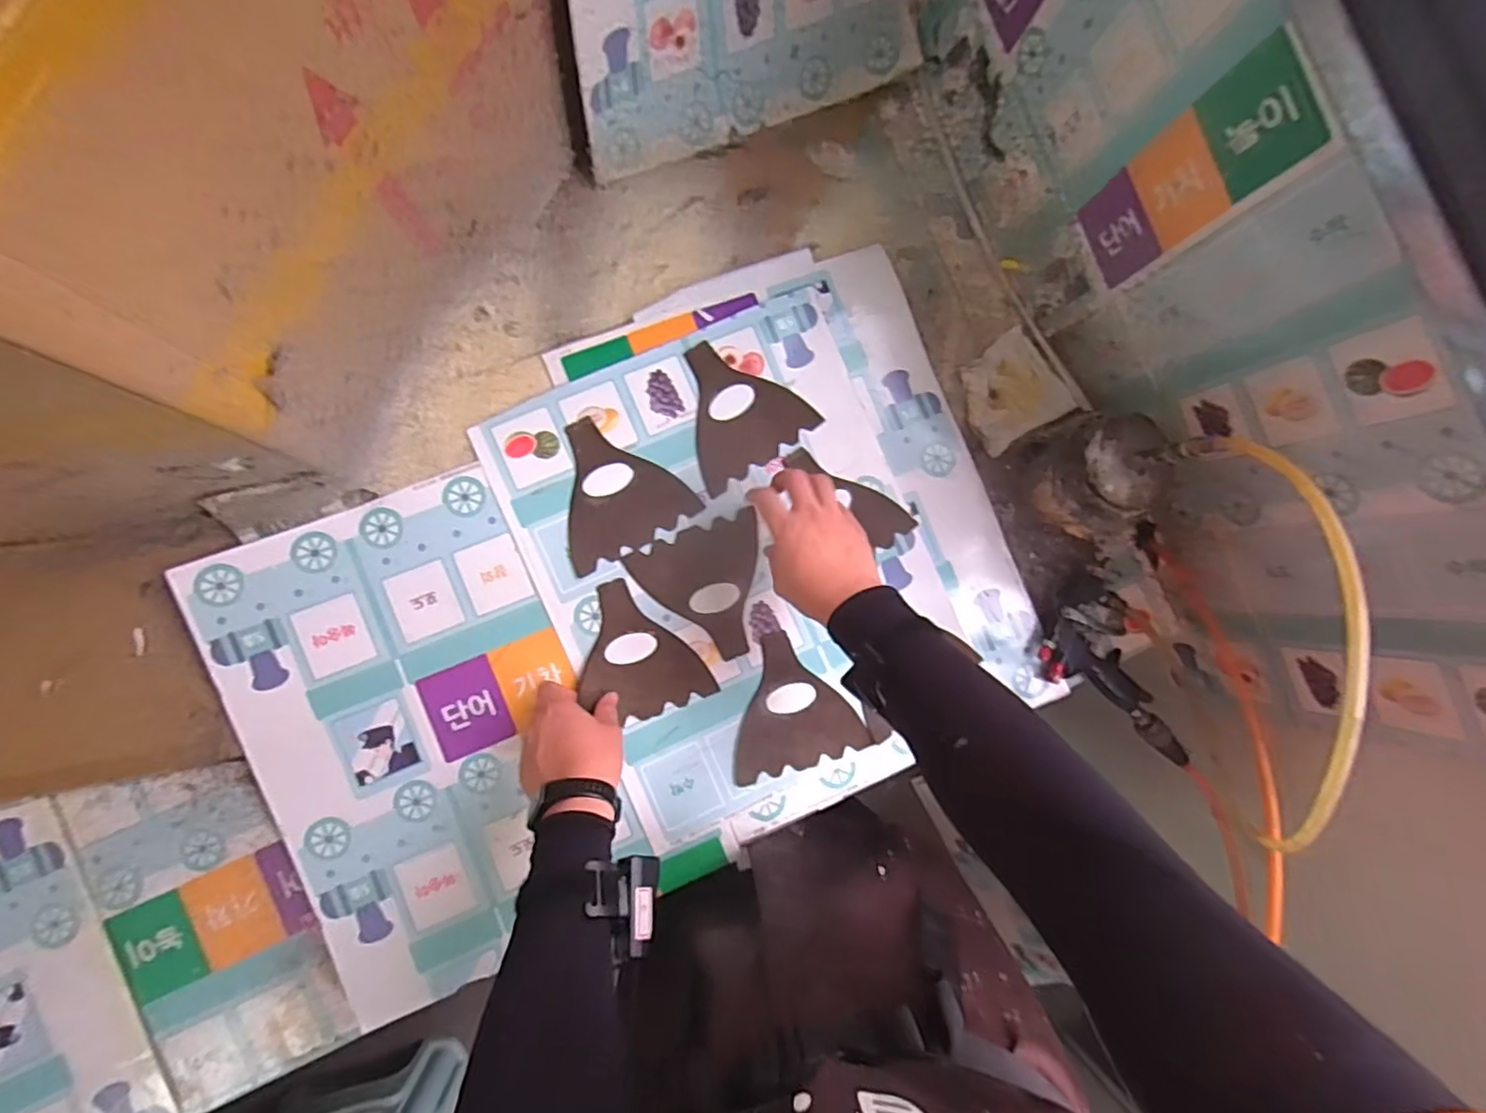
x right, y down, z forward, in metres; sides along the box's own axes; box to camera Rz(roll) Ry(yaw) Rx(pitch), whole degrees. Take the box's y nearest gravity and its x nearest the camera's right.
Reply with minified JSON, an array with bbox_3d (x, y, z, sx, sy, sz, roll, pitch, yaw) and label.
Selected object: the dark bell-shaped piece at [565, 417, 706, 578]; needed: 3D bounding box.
[{"bbox_3d":[-0.124,-0.070,0.619,0.127,0.008,0.130,-26,90,-6],"label":"dark bell-shaped piece"}]

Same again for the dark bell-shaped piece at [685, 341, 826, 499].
[{"bbox_3d":[-0.011,-0.150,0.639,0.133,0.004,0.130,-37,95,-7],"label":"dark bell-shaped piece"}]

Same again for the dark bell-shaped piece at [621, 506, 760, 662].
[{"bbox_3d":[-0.028,0.035,0.632,0.128,0.008,0.132,-25,90,-6],"label":"dark bell-shaped piece"}]

